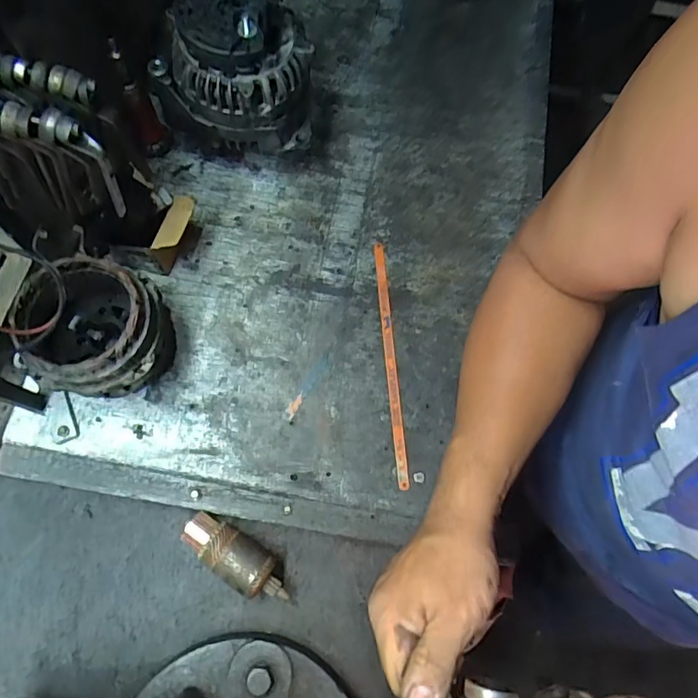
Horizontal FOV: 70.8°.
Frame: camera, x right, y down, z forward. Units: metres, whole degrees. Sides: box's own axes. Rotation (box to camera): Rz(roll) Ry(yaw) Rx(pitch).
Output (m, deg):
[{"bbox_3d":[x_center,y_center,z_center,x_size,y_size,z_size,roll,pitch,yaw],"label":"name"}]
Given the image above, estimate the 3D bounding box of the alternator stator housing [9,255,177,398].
[{"bbox_3d":[-0.253,-0.012,0.519,0.121,0.134,0.122,1,71,-4],"label":"alternator stator housing"}]

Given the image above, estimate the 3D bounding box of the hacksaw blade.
[{"bbox_3d":[0.050,0.009,0.595,0.015,0.004,0.301,-3,71,-4],"label":"hacksaw blade"}]

